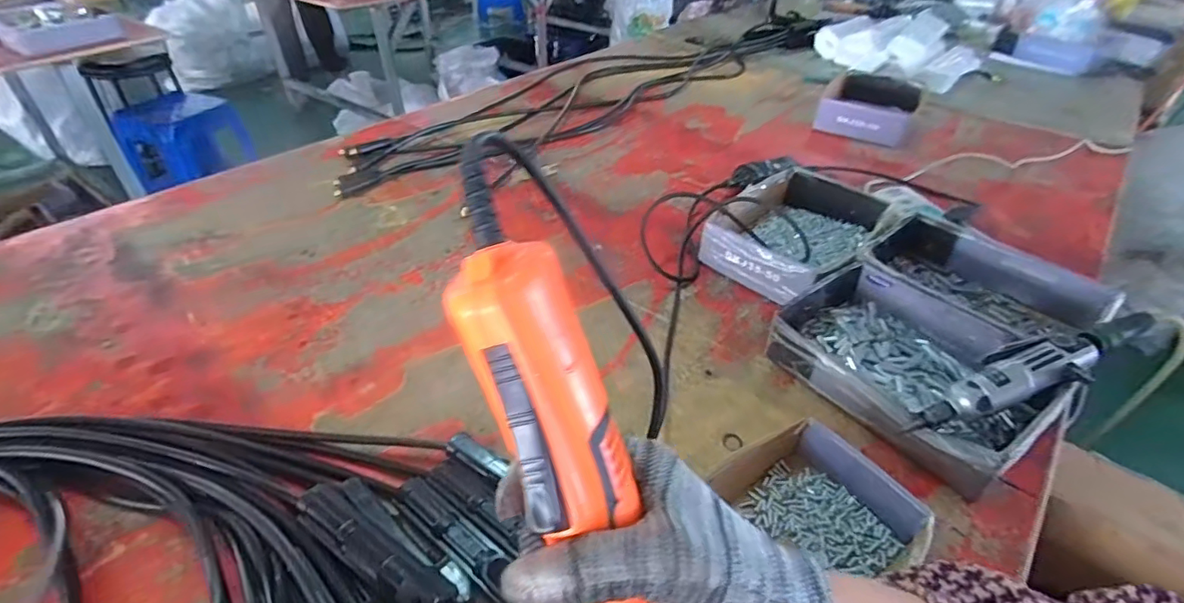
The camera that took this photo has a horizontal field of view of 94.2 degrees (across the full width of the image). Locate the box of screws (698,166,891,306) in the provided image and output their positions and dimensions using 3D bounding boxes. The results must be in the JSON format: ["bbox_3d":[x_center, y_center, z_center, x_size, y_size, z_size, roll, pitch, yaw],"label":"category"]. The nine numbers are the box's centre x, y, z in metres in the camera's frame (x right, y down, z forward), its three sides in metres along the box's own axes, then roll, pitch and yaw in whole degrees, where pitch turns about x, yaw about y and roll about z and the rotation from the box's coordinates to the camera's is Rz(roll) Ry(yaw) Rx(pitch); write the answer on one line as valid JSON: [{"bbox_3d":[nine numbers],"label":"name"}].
[{"bbox_3d":[0.292,-0.100,0.799,0.187,0.066,0.250,31,48,32],"label":"box of screws"}]

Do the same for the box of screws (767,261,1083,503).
[{"bbox_3d":[0.338,0.065,0.593,0.187,0.059,0.255,-24,45,-27],"label":"box of screws"}]

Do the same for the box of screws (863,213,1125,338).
[{"bbox_3d":[0.459,-0.013,0.676,0.170,0.077,0.245,-26,46,-29],"label":"box of screws"}]

